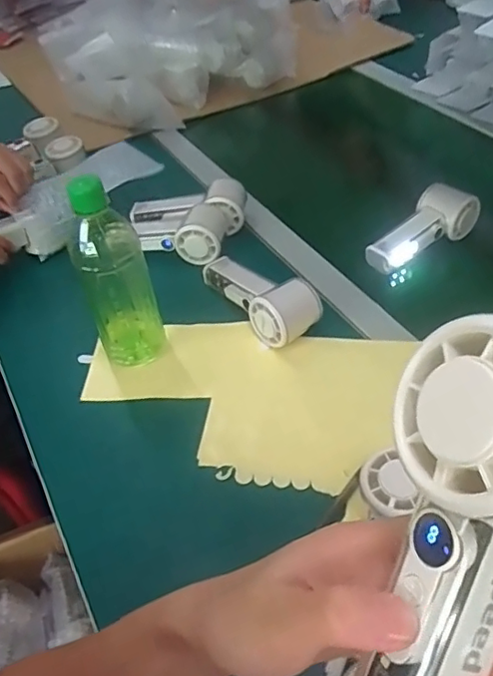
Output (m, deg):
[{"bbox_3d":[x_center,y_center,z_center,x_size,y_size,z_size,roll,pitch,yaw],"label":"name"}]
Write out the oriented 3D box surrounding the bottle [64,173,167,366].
[{"bbox_3d":[-0.125,-0.061,0.559,0.066,0.201,0.066,-19,47,-13],"label":"bottle"}]

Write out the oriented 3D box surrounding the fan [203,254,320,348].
[{"bbox_3d":[0.010,-0.054,0.638,0.067,0.051,0.150,-32,52,-24],"label":"fan"}]

